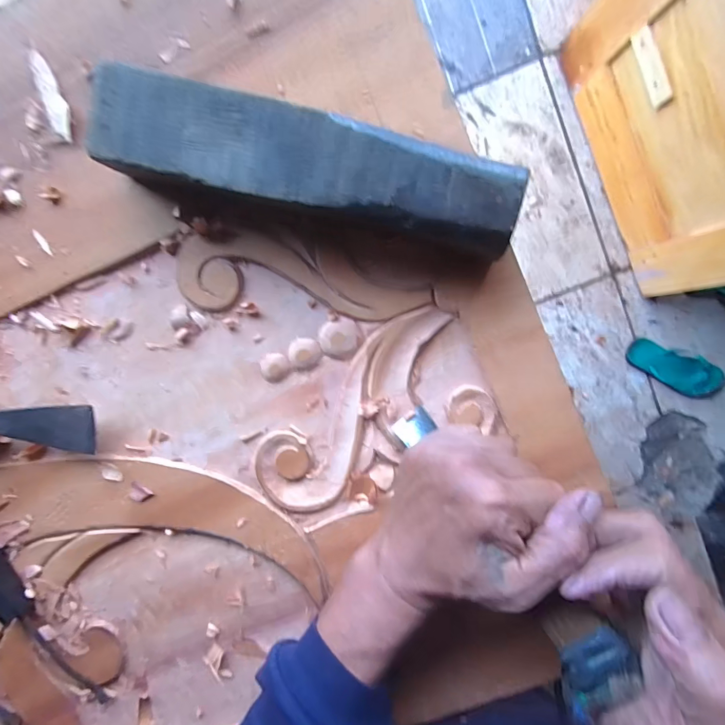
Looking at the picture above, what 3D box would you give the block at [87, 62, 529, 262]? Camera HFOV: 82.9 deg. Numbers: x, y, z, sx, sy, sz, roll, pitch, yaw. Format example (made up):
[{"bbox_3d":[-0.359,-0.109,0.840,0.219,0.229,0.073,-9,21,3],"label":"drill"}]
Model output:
[{"bbox_3d":[-0.033,-0.119,0.255,0.249,0.044,0.054,14,97,1],"label":"block"}]

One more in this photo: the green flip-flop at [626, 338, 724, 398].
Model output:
[{"bbox_3d":[0.860,0.014,1.122,0.262,0.043,0.107,31,97,-1],"label":"green flip-flop"}]

